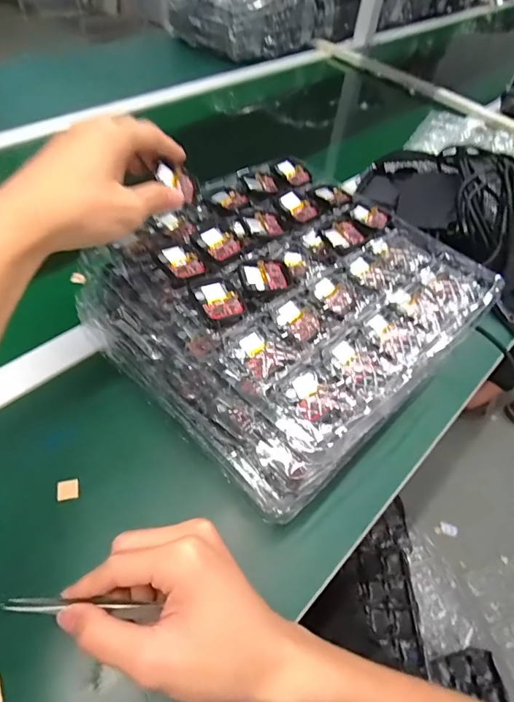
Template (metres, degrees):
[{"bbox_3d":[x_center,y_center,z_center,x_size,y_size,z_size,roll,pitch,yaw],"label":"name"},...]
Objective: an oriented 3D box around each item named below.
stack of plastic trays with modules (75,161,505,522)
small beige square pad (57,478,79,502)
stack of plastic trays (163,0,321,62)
[{"bbox_3d":[0.026,-0.053,0.404,0.289,0.084,0.298,40,58,23],"label":"stack of plastic trays with modules"},{"bbox_3d":[-0.154,0.112,0.343,0.016,0.004,0.017,-10,53,-14],"label":"small beige square pad"},{"bbox_3d":[-0.025,-0.857,1.066,0.241,0.122,0.334,35,56,20],"label":"stack of plastic trays"}]

